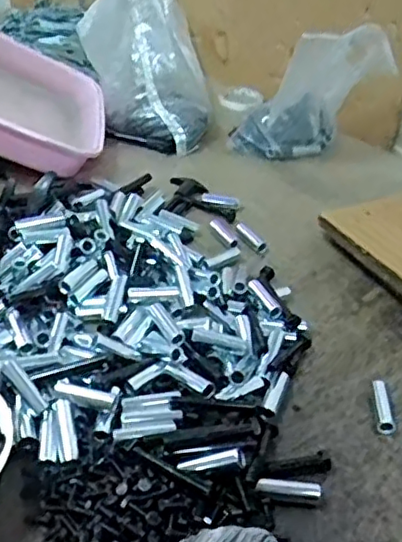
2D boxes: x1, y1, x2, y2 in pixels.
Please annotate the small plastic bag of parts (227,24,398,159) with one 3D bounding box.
[{"bbox_3d":[0.162,-0.253,0.924,0.137,0.260,0.073,42,37,-8],"label":"small plastic bag of parts"}]

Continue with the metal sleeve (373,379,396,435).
[{"bbox_3d":[0.158,0.118,0.546,0.015,0.014,0.053,9,35,2],"label":"metal sleeve"}]

